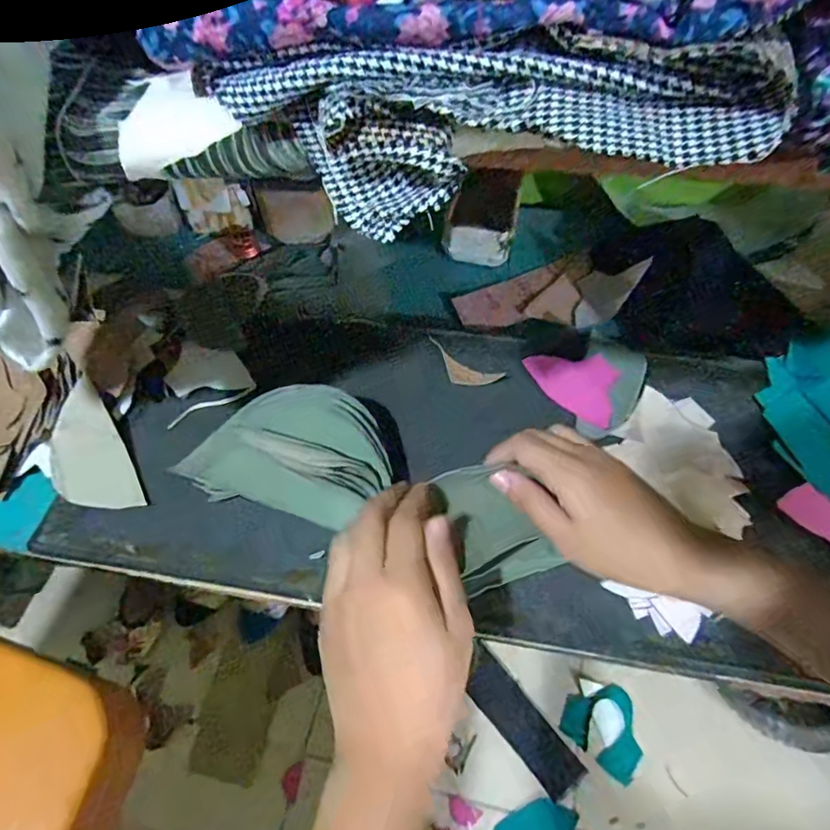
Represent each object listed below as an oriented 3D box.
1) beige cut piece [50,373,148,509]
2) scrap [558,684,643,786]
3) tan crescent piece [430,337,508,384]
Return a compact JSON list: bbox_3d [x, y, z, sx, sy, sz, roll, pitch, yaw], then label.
[{"bbox_3d":[-0.240,0.027,0.389,0.050,0.019,0.111,-27,58,-17],"label":"beige cut piece"},{"bbox_3d":[0.297,0.475,0.823,0.125,0.009,0.107,34,62,23],"label":"scrap"},{"bbox_3d":[0.035,-0.041,0.435,0.074,0.009,0.027,33,62,23],"label":"tan crescent piece"}]

